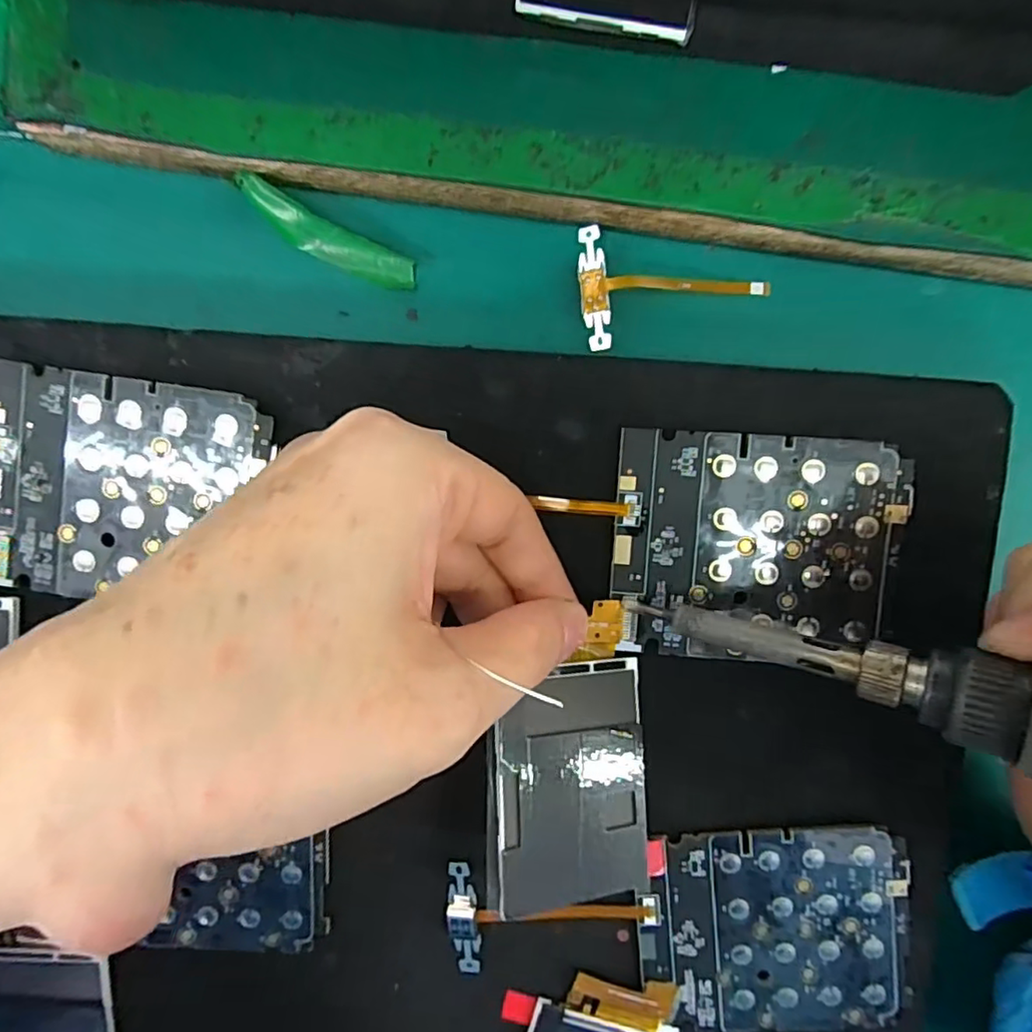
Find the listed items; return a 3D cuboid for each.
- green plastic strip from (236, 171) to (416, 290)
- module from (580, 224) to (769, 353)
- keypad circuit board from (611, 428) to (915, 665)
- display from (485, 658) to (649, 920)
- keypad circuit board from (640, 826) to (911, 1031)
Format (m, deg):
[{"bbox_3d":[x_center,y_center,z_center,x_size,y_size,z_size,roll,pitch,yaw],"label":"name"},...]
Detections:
[{"bbox_3d":[-0.057,-0.084,0.182,0.055,0.010,0.011,26,94,-1],"label":"green plastic strip"},{"bbox_3d":[0.047,-0.070,0.180,0.056,0.005,0.034,-6,93,1],"label":"module"},{"bbox_3d":[0.065,0.009,0.163,0.075,0.004,0.060,4,96,3],"label":"keypad circuit board"},{"bbox_3d":[0.014,0.070,0.158,0.045,0.004,0.059,1,83,-22],"label":"display"},{"bbox_3d":[0.075,0.120,0.175,0.074,0.006,0.060,-5,93,1],"label":"keypad circuit board"}]

